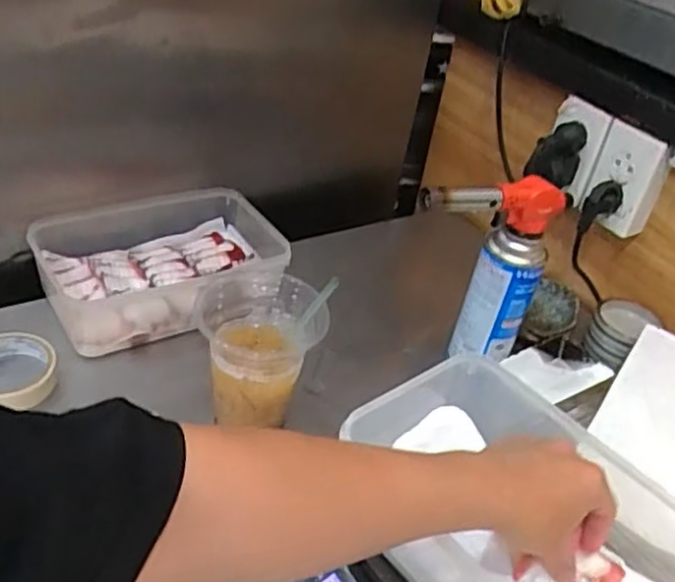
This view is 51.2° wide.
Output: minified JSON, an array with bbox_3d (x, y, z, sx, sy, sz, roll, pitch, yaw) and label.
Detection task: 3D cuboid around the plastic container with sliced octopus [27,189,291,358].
[{"bbox_3d":[-0.180,-0.031,0.776,0.276,0.077,0.169,-8,39,-24],"label":"plastic container with sliced octopus"}]

